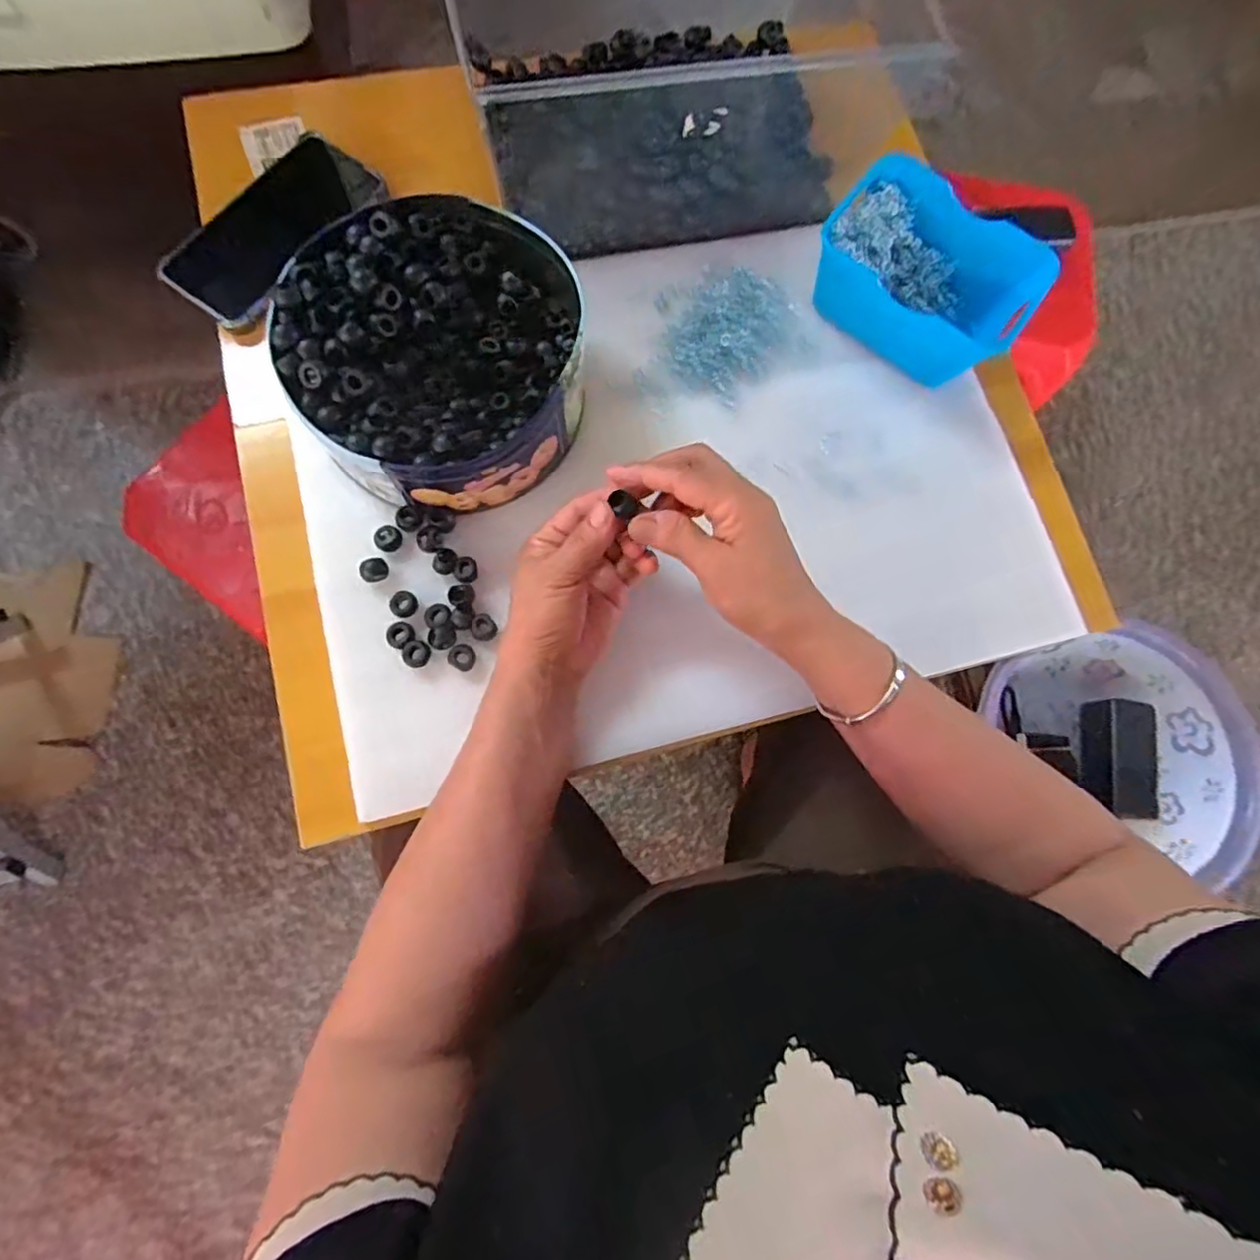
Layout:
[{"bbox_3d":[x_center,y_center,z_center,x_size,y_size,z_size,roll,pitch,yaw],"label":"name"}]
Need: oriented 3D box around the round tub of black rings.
[{"bbox_3d":[-0.123,-0.184,0.410,0.184,0.072,0.200,-5,78,-6],"label":"round tub of black rings"}]

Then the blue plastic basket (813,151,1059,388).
[{"bbox_3d":[0.213,-0.257,0.457,0.151,0.058,0.105,39,77,4],"label":"blue plastic basket"}]

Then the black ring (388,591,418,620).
[{"bbox_3d":[-0.149,-0.017,0.410,0.017,0.008,0.018,1,77,-5],"label":"black ring"}]

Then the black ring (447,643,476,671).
[{"bbox_3d":[-0.111,0.017,0.410,0.017,0.009,0.017,1,77,-5],"label":"black ring"}]

